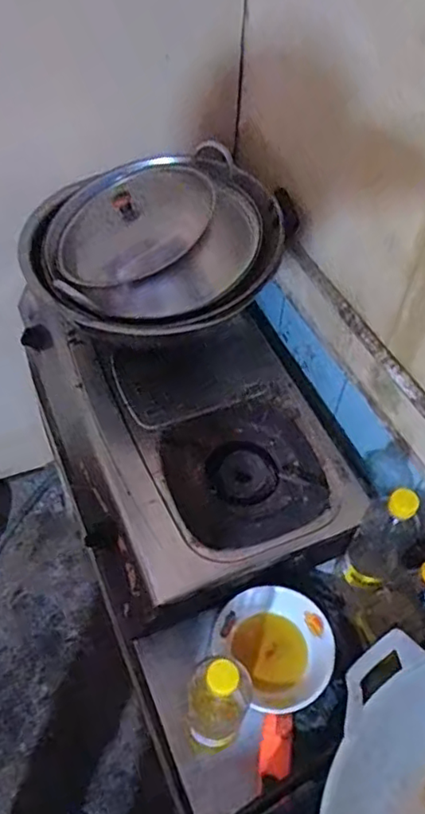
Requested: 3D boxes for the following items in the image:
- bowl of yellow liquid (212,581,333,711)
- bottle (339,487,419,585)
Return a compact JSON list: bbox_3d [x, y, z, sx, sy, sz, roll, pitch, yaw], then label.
[{"bbox_3d":[0.088,0.321,0.816,0.142,0.050,0.154,1,52,-1],"label":"bowl of yellow liquid"},{"bbox_3d":[0.219,0.171,0.785,0.068,0.202,0.076,27,57,18],"label":"bottle"}]

